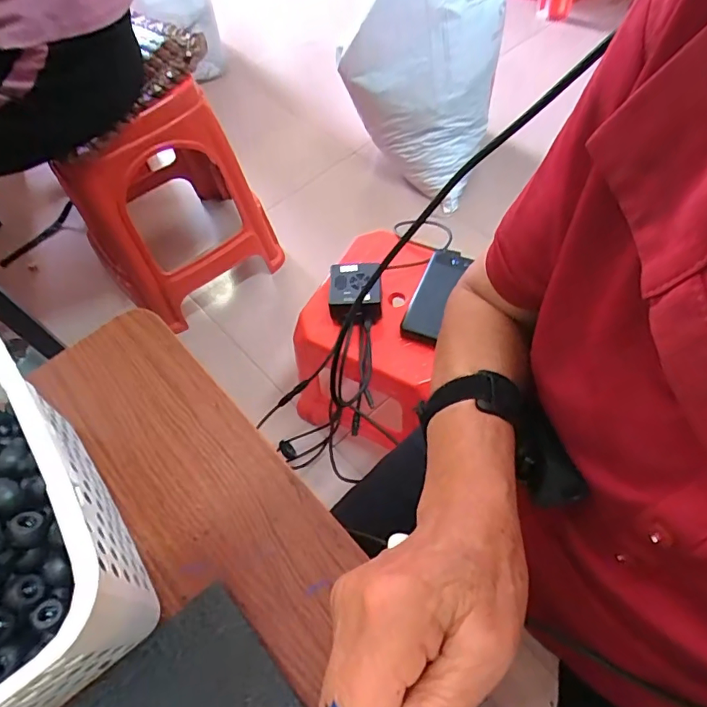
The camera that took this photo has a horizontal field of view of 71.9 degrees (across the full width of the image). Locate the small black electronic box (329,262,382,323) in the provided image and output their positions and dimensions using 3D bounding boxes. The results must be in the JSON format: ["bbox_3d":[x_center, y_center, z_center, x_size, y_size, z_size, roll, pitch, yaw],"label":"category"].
[{"bbox_3d":[0.004,-0.088,0.715,0.073,0.051,0.089,-2,58,4],"label":"small black electronic box"}]

